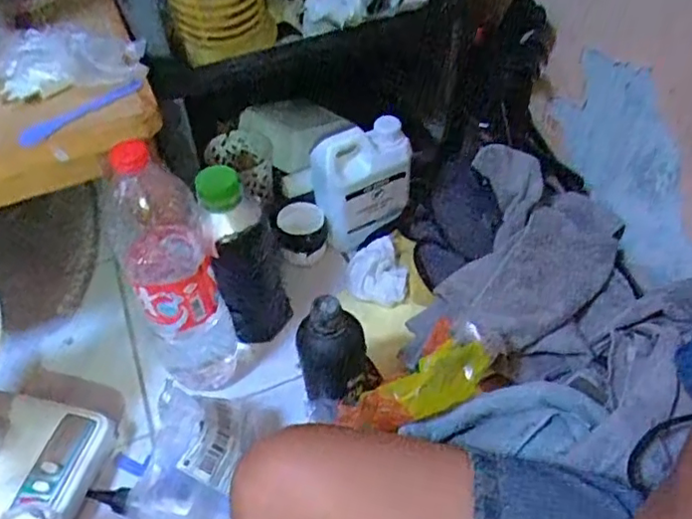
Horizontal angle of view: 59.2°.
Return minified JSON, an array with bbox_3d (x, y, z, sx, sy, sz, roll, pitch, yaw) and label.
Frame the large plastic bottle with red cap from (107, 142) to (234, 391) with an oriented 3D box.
[{"bbox_3d":[-0.174,0.025,0.626,0.085,0.306,0.076,-18,48,-14],"label":"large plastic bottle with red cap"}]

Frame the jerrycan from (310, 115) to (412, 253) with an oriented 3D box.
[{"bbox_3d":[0.021,-0.106,0.819,0.128,0.158,0.062,-21,49,-16],"label":"jerrycan"}]

